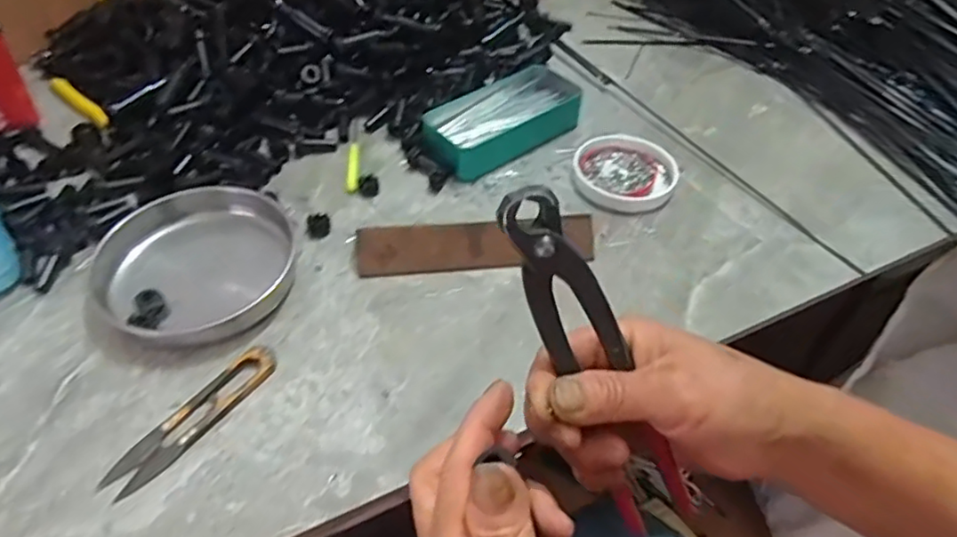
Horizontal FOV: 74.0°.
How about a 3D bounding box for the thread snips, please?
[{"bbox_3d":[-0.172,0.091,0.388,0.025,0.010,0.115,31,54,23],"label":"thread snips"}]

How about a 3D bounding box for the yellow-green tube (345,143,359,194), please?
[{"bbox_3d":[-0.110,-0.091,0.557,0.011,0.006,0.067,-3,49,-5],"label":"yellow-green tube"}]

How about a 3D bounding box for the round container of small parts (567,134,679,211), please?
[{"bbox_3d":[0.127,-0.083,0.552,0.087,0.016,0.085,1,48,-1],"label":"round container of small parts"}]

